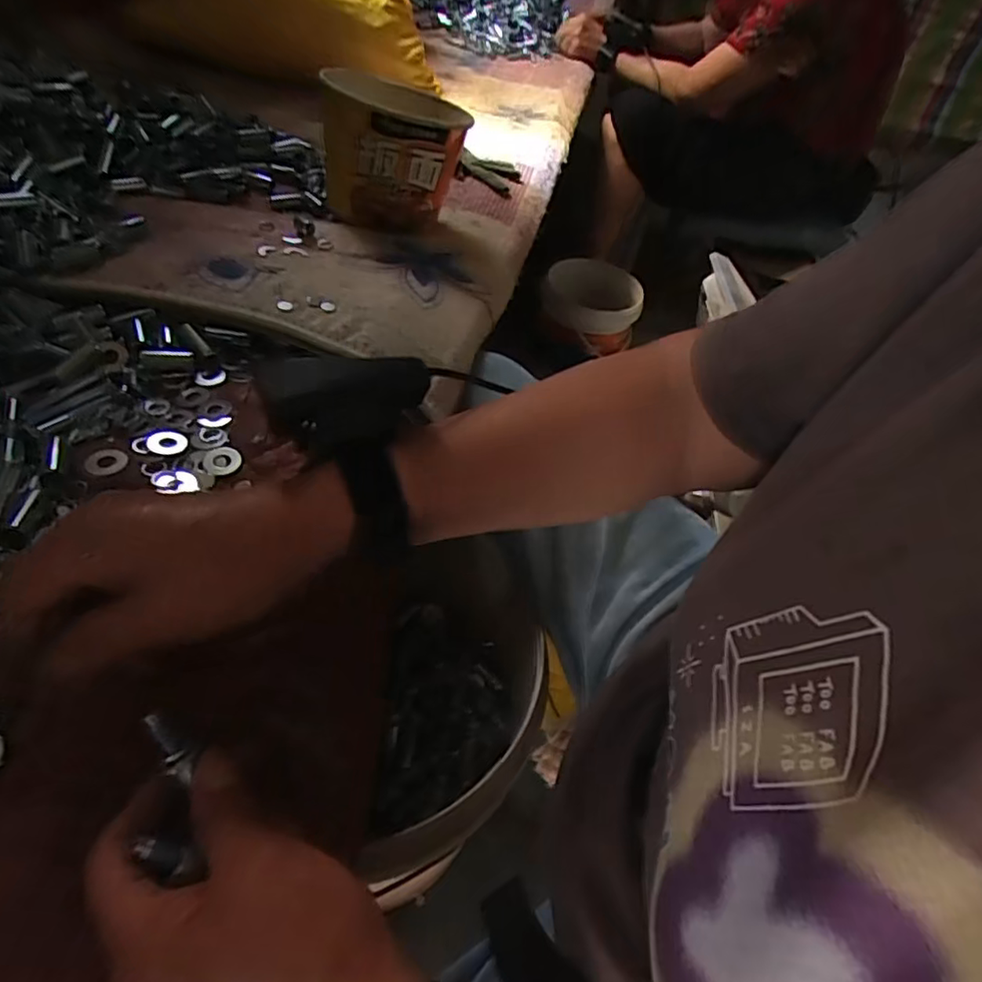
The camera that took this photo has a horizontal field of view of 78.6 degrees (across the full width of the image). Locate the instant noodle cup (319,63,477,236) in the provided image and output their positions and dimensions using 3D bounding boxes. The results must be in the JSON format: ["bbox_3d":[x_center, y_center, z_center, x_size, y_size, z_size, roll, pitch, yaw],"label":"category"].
[{"bbox_3d":[-0.096,-0.343,0.600,0.128,0.110,0.137,0,48,-10],"label":"instant noodle cup"}]

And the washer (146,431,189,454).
[{"bbox_3d":[-0.199,-0.030,0.369,0.022,0.004,0.021,9,49,-10],"label":"washer"}]

